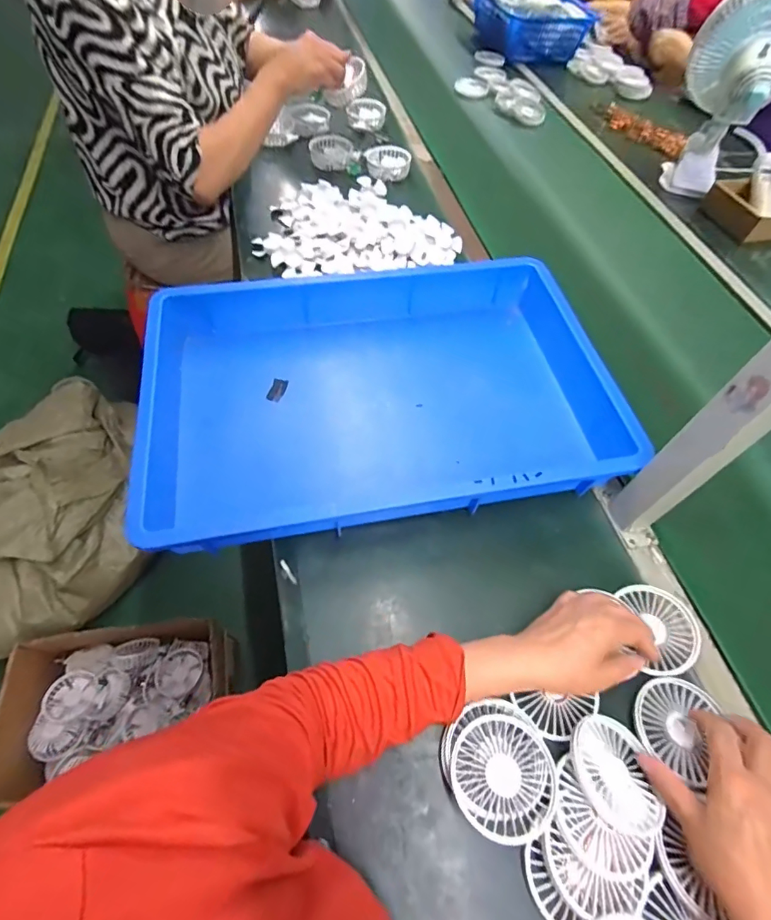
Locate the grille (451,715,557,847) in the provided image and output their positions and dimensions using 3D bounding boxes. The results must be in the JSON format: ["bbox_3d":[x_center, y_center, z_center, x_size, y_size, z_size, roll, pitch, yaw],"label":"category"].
[{"bbox_3d":[0.103,0.277,0.397,0.087,0.017,0.089,0,54,-1],"label":"grille"}]

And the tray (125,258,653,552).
[{"bbox_3d":[-0.011,-0.103,0.604,0.557,0.108,0.371,-7,59,-9],"label":"tray"}]

